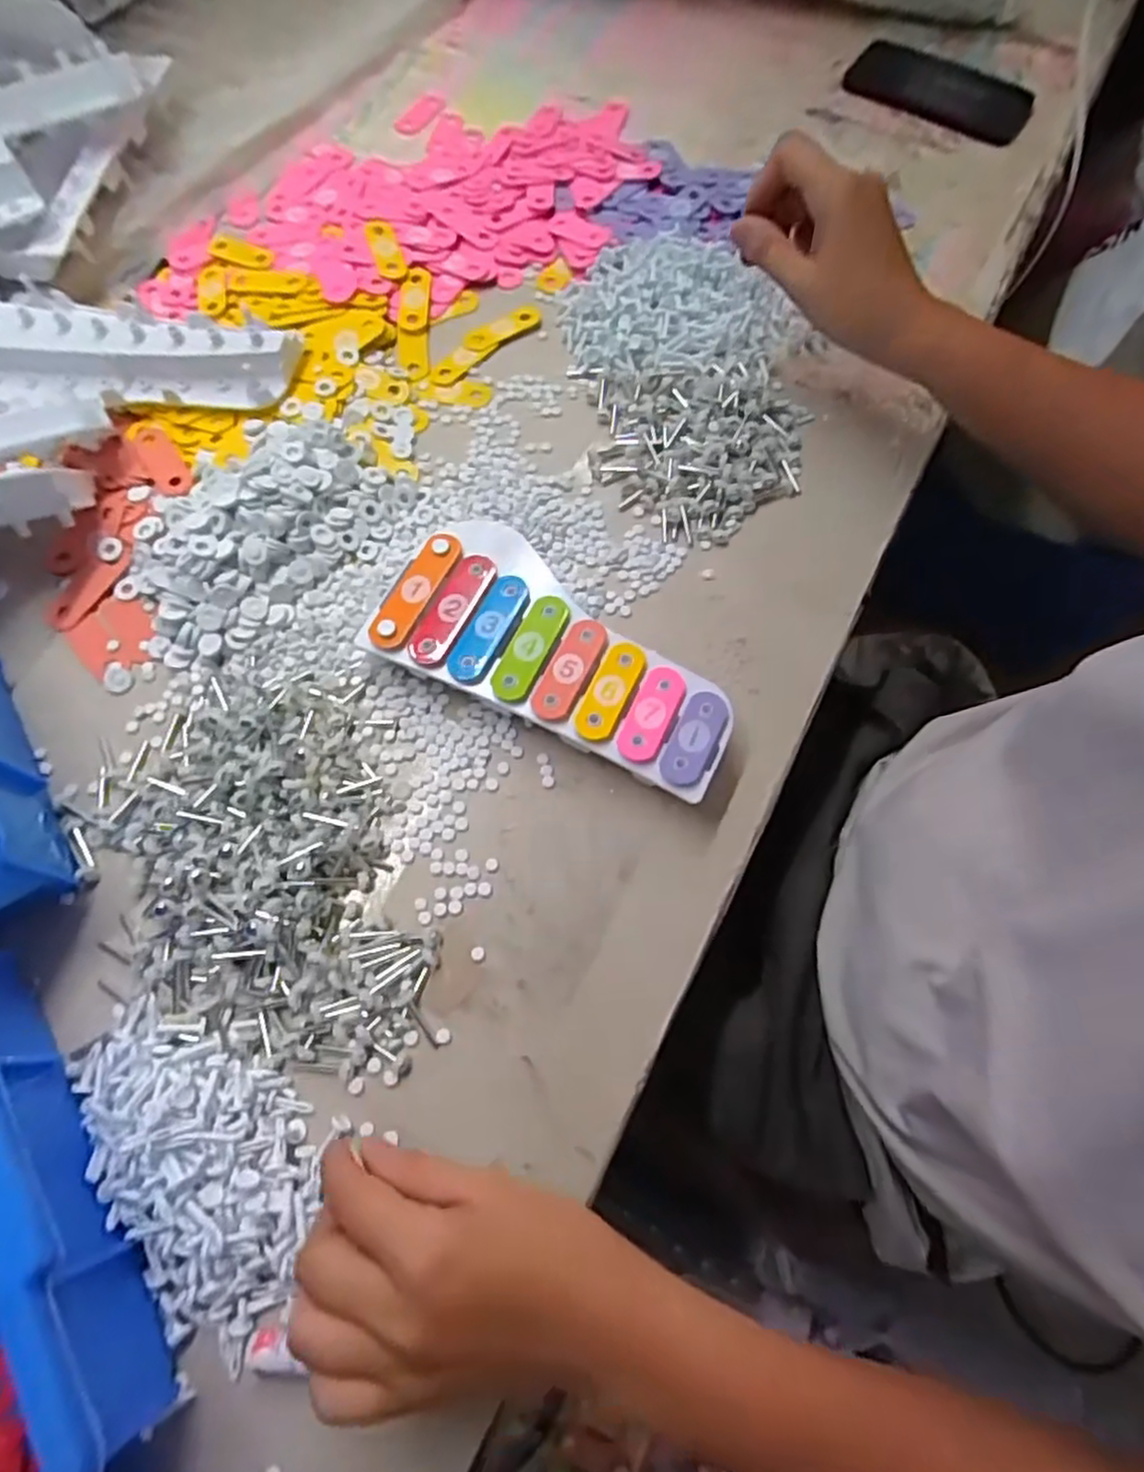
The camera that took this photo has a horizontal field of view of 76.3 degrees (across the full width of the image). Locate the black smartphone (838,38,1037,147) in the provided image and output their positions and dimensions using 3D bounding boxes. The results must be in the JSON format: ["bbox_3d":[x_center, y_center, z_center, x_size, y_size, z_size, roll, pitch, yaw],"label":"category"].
[{"bbox_3d":[0.345,-0.605,0.681,0.164,0.007,0.097,30,72,9],"label":"black smartphone"}]

